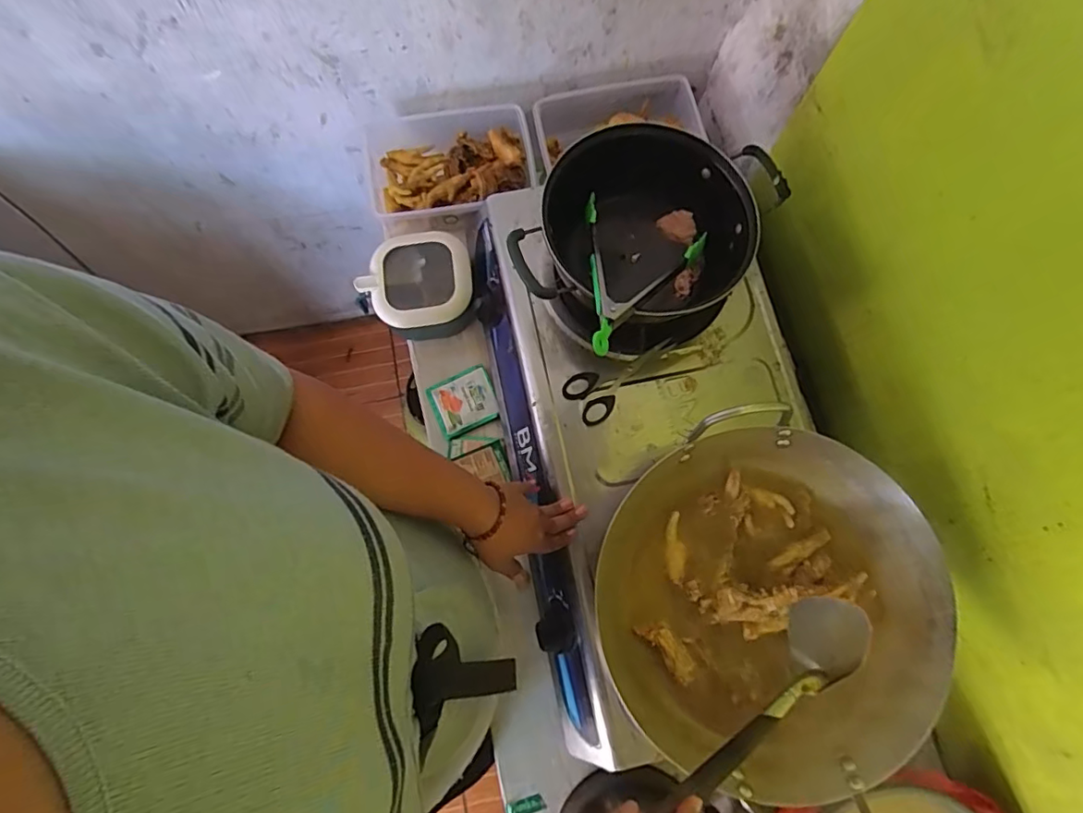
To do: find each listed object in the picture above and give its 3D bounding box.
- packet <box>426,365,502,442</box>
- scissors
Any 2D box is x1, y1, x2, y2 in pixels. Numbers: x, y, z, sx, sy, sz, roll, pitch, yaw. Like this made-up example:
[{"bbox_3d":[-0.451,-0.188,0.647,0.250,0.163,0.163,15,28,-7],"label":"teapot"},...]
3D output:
[{"bbox_3d":[-0.107,-0.006,0.759,0.087,0.017,0.078,-23,78,-5],"label":"packet"},{"bbox_3d":[0.116,-0.032,0.672,0.173,0.007,0.063,-21,78,-5],"label":"scissors"}]

